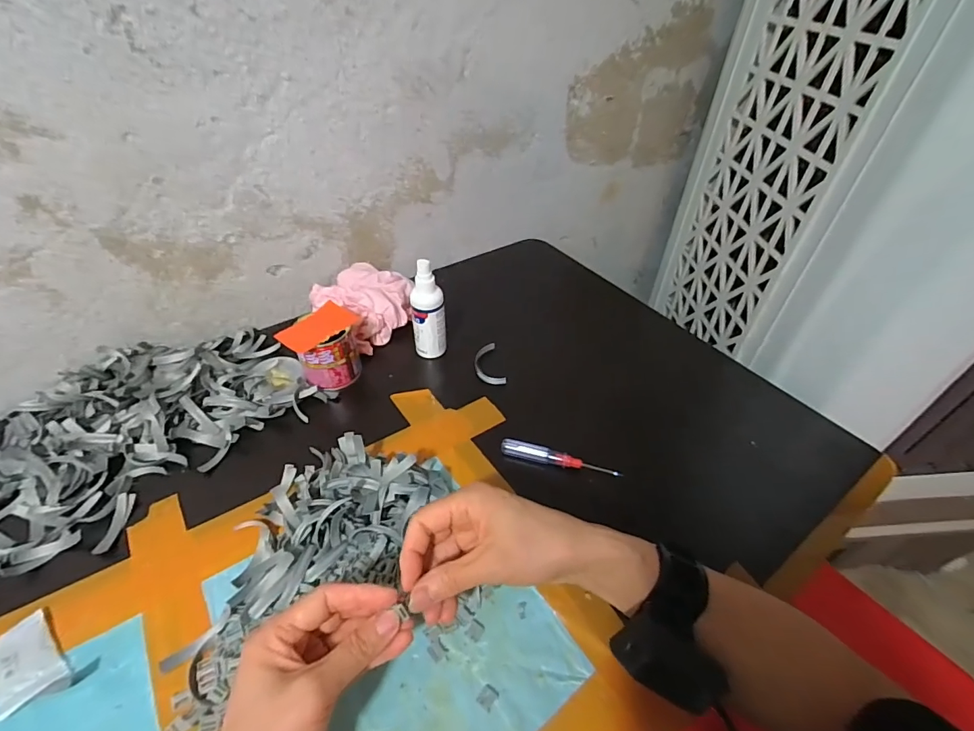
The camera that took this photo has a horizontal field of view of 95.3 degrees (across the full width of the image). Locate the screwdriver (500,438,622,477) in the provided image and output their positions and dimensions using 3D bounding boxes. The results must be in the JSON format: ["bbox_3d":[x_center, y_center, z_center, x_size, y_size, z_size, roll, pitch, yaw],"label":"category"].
[{"bbox_3d":[0.073,0.095,0.453,0.119,0.021,0.014,14,45,13],"label":"screwdriver"}]

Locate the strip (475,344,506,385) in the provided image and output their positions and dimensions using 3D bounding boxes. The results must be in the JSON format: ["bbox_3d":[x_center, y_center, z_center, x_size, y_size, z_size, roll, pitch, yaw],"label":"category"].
[{"bbox_3d":[0.001,-0.001,0.560,0.032,0.010,0.071,-8,44,-9],"label":"strip"}]

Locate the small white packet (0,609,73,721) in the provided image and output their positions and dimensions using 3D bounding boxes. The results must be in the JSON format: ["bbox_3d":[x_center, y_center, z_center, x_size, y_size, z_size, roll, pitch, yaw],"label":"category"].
[{"bbox_3d":[-0.331,0.214,0.317,0.073,0.013,0.038,31,51,27],"label":"small white packet"}]

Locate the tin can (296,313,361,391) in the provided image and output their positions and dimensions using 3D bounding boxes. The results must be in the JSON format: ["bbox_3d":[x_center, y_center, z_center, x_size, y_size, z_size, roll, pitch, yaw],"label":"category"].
[{"bbox_3d":[-0.182,-0.015,0.521,0.060,0.068,0.061,-4,44,-6],"label":"tin can"}]

